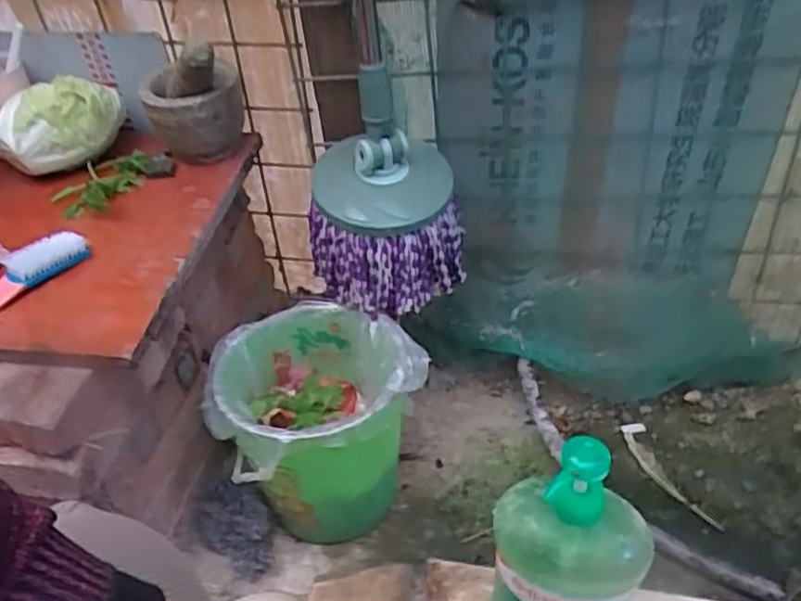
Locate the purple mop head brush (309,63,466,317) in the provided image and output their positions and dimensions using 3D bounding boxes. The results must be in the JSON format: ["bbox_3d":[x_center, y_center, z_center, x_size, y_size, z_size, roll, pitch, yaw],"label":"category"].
[{"bbox_3d":[-0.025,-0.131,0.829,0.175,0.226,0.180,-8,41,-2],"label":"purple mop head brush"}]

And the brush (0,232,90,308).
[{"bbox_3d":[-0.383,-0.021,0.701,0.039,0.027,0.153,25,50,31],"label":"brush"}]

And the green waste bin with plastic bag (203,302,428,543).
[{"bbox_3d":[-0.093,0.150,0.844,0.206,0.230,0.216,-4,41,3],"label":"green waste bin with plastic bag"}]

